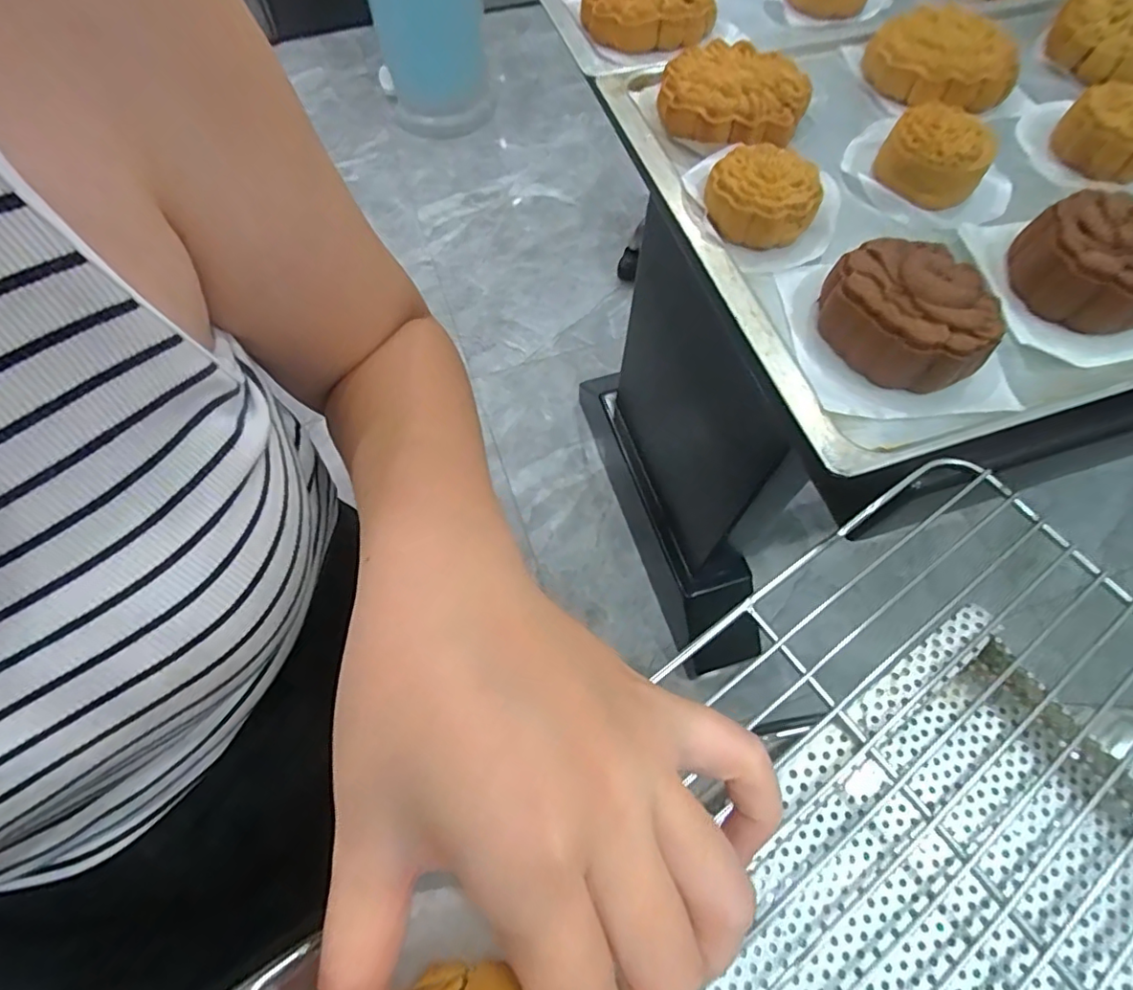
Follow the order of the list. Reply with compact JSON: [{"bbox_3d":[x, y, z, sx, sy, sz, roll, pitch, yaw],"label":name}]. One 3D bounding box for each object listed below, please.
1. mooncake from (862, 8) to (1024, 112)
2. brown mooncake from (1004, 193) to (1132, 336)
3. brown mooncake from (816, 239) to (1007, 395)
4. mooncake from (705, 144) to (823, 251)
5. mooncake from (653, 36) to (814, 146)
[{"bbox_3d":[0.241,-0.278,0.367,0.067,0.034,0.086,-13,66,-7],"label":"mooncake"},{"bbox_3d":[0.272,-0.118,0.290,0.063,0.038,0.063,0,65,-1],"label":"brown mooncake"},{"bbox_3d":[0.164,-0.087,0.274,0.058,0.032,0.076,-34,70,-15],"label":"brown mooncake"},{"bbox_3d":[0.108,-0.165,0.316,0.058,0.027,0.058,18,66,8],"label":"mooncake"},{"bbox_3d":[0.104,-0.251,0.357,0.086,0.025,0.086,14,65,6],"label":"mooncake"}]

